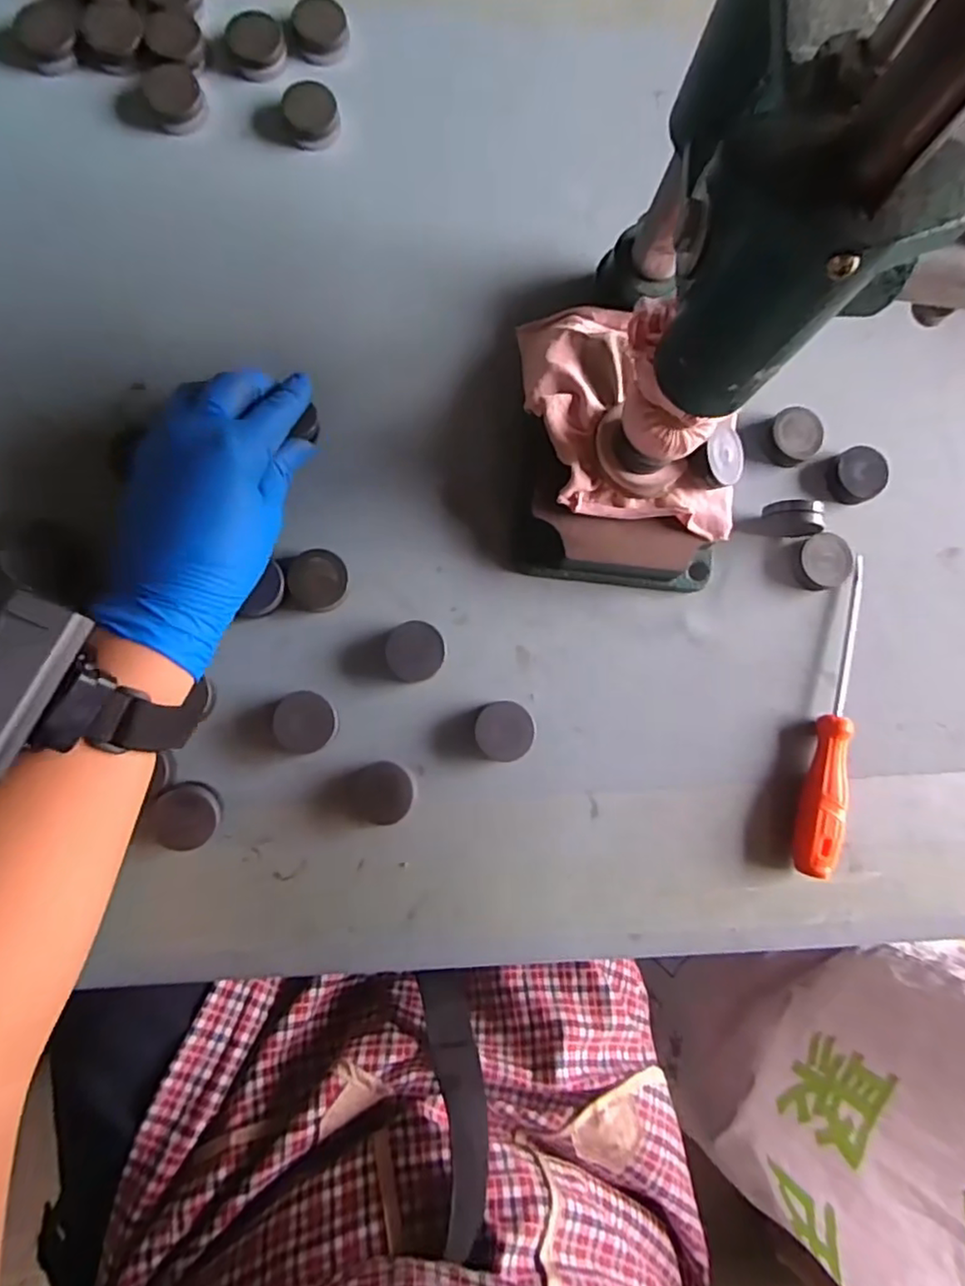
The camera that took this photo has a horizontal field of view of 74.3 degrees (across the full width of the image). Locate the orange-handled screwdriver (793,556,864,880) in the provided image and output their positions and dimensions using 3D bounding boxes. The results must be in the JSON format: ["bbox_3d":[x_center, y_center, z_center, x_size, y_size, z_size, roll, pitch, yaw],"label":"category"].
[{"bbox_3d":[0.209,0.041,0.369,0.021,0.020,0.184,16,83,-3],"label":"orange-handled screwdriver"}]

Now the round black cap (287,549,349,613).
[{"bbox_3d":[-0.090,-0.034,0.351,0.030,0.014,0.032,0,84,-5],"label":"round black cap"}]

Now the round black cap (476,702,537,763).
[{"bbox_3d":[0.012,0.049,0.353,0.031,0.019,0.032,0,84,-5],"label":"round black cap"}]

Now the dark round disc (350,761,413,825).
[{"bbox_3d":[-0.054,0.079,0.341,0.032,0.024,0.030,0,84,-5],"label":"dark round disc"}]

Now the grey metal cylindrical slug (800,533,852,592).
[{"bbox_3d":[0.206,-0.049,0.381,0.034,0.011,0.032,0,84,-5],"label":"grey metal cylindrical slug"}]

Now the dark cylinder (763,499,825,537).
[{"bbox_3d":[0.179,-0.072,0.371,0.029,0.023,0.020,5,84,-4],"label":"dark cylinder"}]

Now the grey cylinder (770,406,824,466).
[{"bbox_3d":[0.191,-0.127,0.391,0.033,0.017,0.030,0,84,-5],"label":"grey cylinder"}]

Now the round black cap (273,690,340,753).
[{"bbox_3d":[-0.094,0.043,0.342,0.030,0.019,0.032,0,84,-5],"label":"round black cap"}]

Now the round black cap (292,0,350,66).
[{"bbox_3d":[-0.098,-0.374,0.388,0.032,0.014,0.031,0,84,-5],"label":"round black cap"}]

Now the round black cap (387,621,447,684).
[{"bbox_3d":[-0.037,0.005,0.351,0.031,0.019,0.032,0,84,-5],"label":"round black cap"}]

